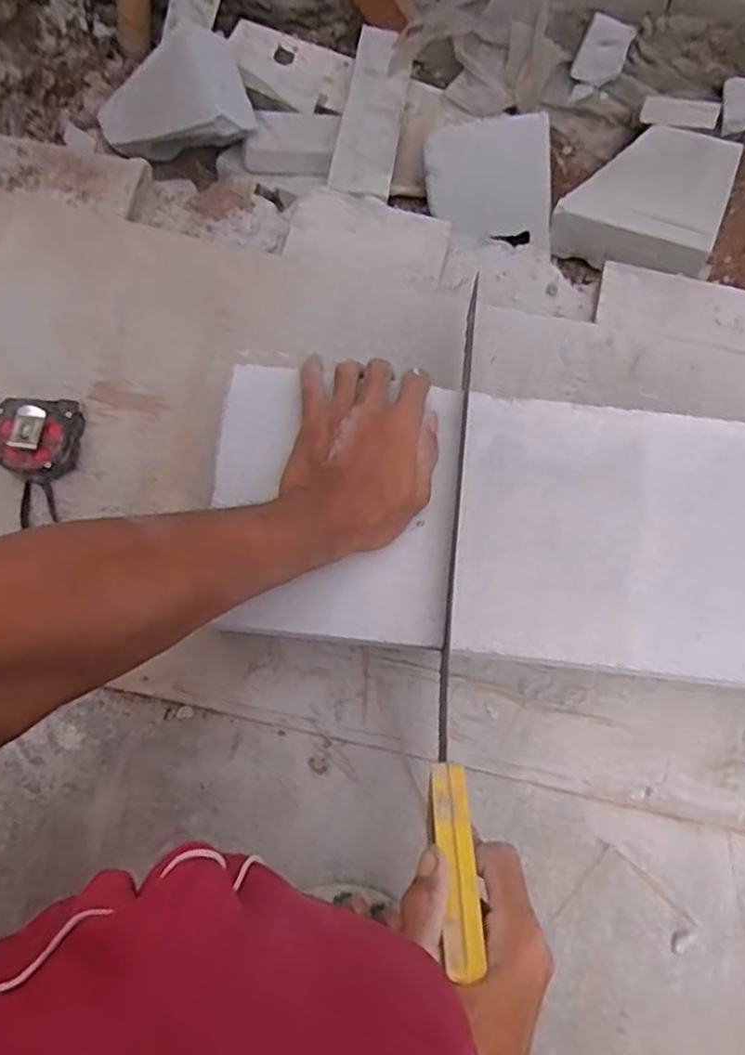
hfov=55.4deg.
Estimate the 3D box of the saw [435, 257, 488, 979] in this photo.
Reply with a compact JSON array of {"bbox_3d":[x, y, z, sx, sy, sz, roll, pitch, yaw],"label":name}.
[{"bbox_3d":[0.060,0.032,0.481,0.024,0.061,0.459,4,65,2],"label":"saw"}]

